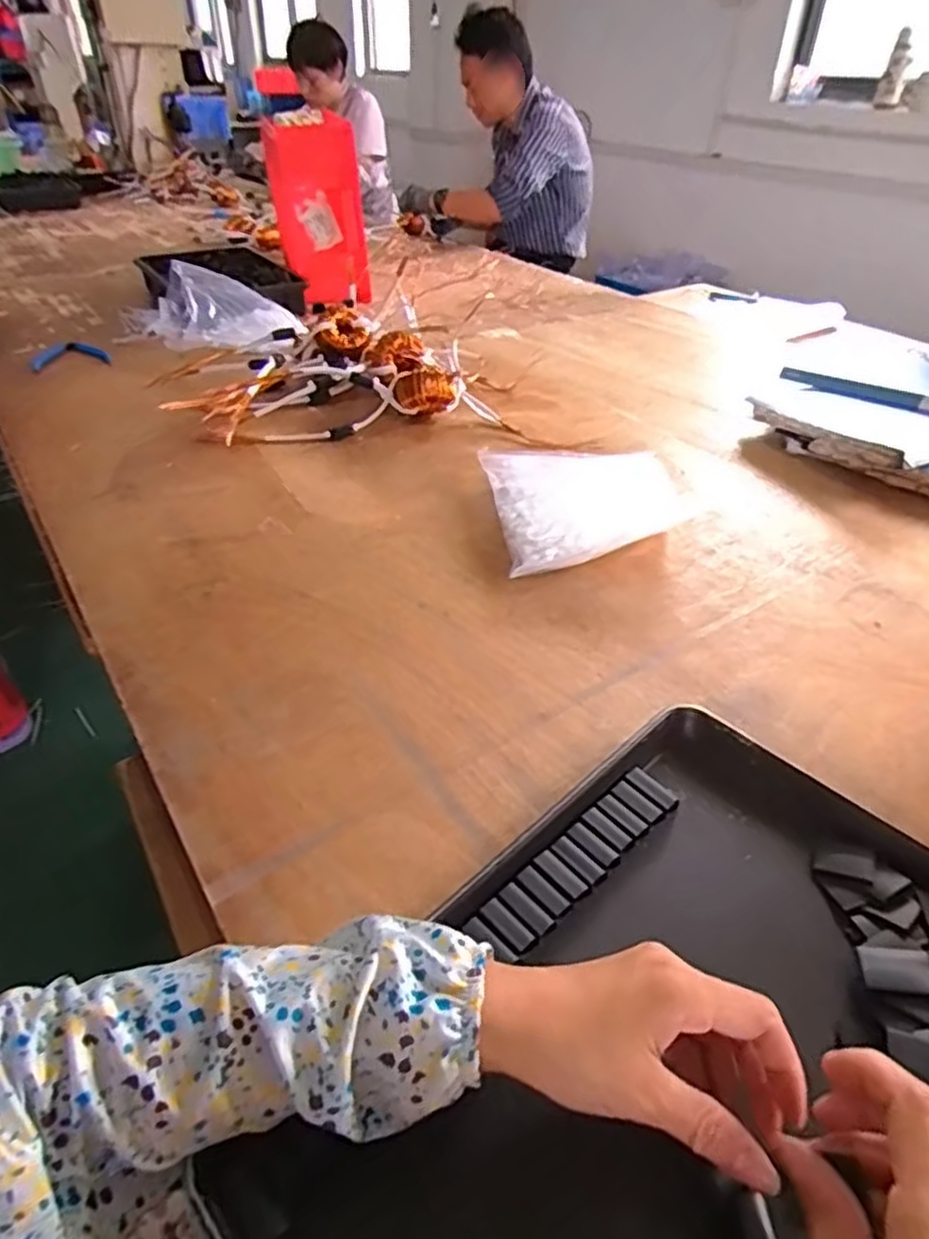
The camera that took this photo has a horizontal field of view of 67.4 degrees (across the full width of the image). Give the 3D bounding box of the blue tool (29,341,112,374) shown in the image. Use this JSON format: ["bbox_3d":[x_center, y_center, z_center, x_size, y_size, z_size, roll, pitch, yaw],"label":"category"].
[{"bbox_3d":[-0.655,-0.437,1.152,0.119,0.017,0.088,-19,44,-24],"label":"blue tool"}]

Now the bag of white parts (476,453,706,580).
[{"bbox_3d":[0.144,-0.122,0.758,0.226,0.041,0.228,-3,40,-7],"label":"bag of white parts"}]

